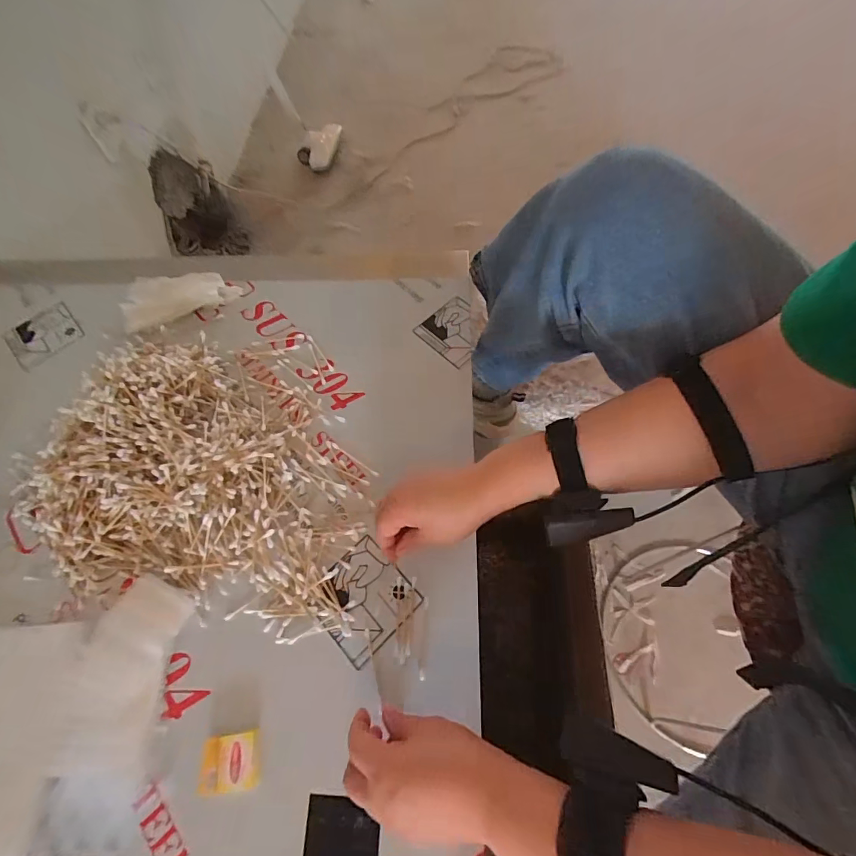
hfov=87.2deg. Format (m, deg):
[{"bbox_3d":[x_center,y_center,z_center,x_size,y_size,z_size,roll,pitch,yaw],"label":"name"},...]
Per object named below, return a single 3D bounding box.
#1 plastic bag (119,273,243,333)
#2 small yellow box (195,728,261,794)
[{"bbox_3d":[-0.363,-0.197,0.661,0.161,0.024,0.100,-8,61,-1],"label":"plastic bag"},{"bbox_3d":[-0.170,0.286,0.386,0.051,0.013,0.040,-9,61,-2],"label":"small yellow box"}]

